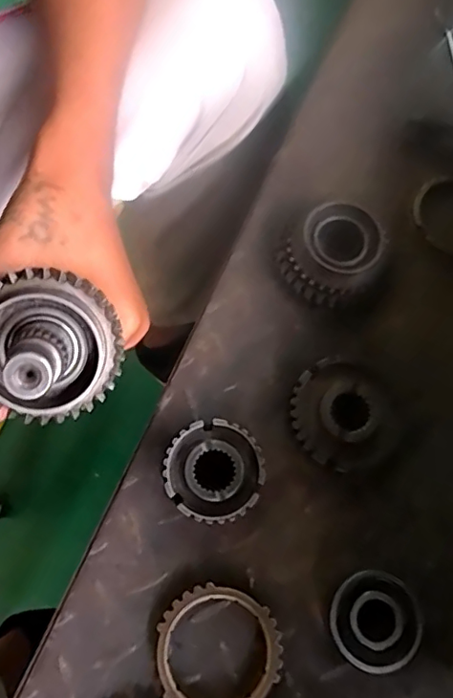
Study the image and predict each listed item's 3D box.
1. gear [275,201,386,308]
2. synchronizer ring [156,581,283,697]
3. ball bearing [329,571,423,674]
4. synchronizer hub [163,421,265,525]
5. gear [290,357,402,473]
[{"bbox_3d":[0.067,-0.062,0.350,0.061,0.029,0.059,1,73,-2],"label":"gear"},{"bbox_3d":[-0.006,0.163,0.289,0.067,0.011,0.066,1,73,-2],"label":"synchronizer ring"},{"bbox_3d":[0.080,0.147,0.296,0.048,0.016,0.046,1,73,-2],"label":"ball bearing"},{"bbox_3d":[-0.008,0.070,0.312,0.054,0.022,0.055,32,75,7],"label":"synchronizer hub"},{"bbox_3d":[0.070,0.041,0.324,0.066,0.020,0.060,1,73,-2],"label":"gear"}]

